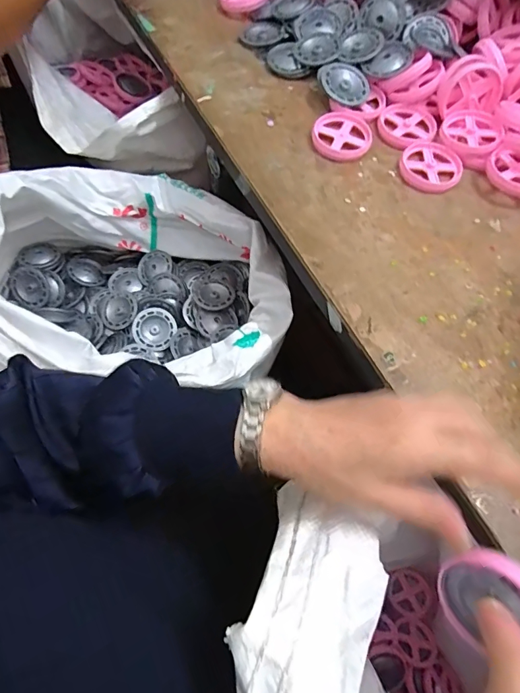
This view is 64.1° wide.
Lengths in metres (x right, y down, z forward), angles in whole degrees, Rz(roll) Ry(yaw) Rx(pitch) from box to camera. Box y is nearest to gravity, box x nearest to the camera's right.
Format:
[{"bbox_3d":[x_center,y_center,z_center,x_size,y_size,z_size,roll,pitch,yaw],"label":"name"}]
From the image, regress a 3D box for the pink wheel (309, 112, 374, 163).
[{"bbox_3d":[0.089,-0.230,0.453,0.064,0.011,0.065,7,64,1],"label":"pink wheel"}]

